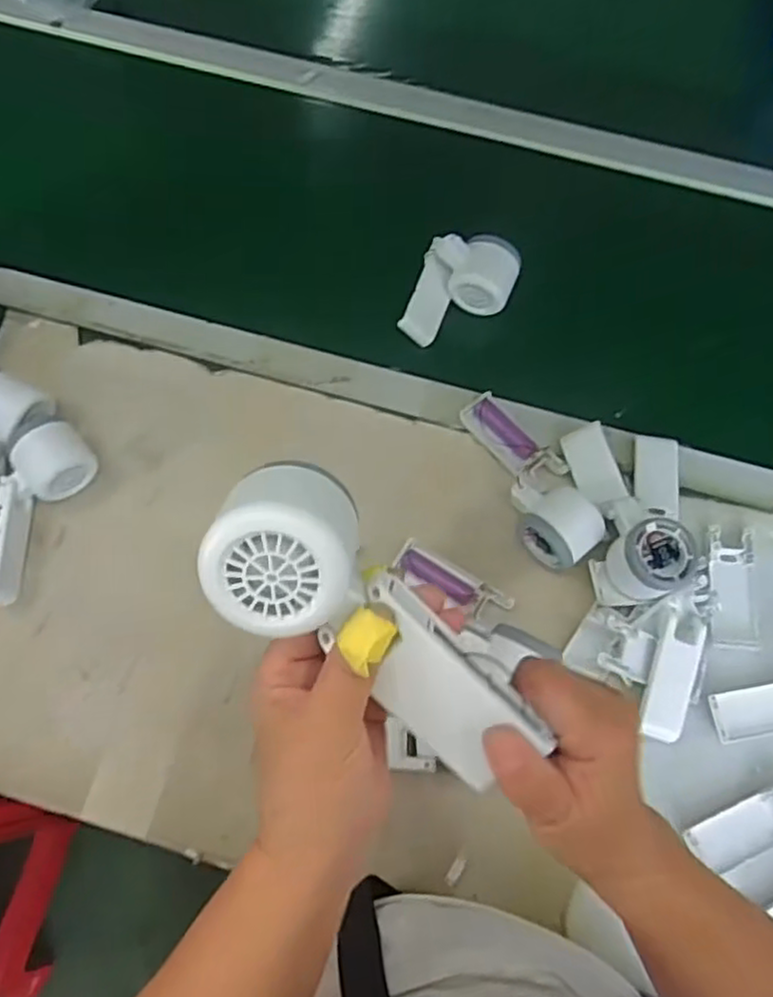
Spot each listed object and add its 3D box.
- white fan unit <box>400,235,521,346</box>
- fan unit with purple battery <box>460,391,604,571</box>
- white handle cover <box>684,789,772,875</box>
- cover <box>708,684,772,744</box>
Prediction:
[{"bbox_3d":[0.071,-0.197,0.678,0.087,0.065,0.094,22,71,6],"label":"white fan unit"},{"bbox_3d":[0.130,-0.023,0.626,0.068,0.044,0.177,-21,72,-8],"label":"fan unit with purple battery"},{"bbox_3d":[0.284,0.256,0.549,0.100,0.010,0.035,-21,72,-8],"label":"white handle cover"},{"bbox_3d":[0.307,0.173,0.576,0.080,0.014,0.038,-9,71,-4],"label":"cover"}]

